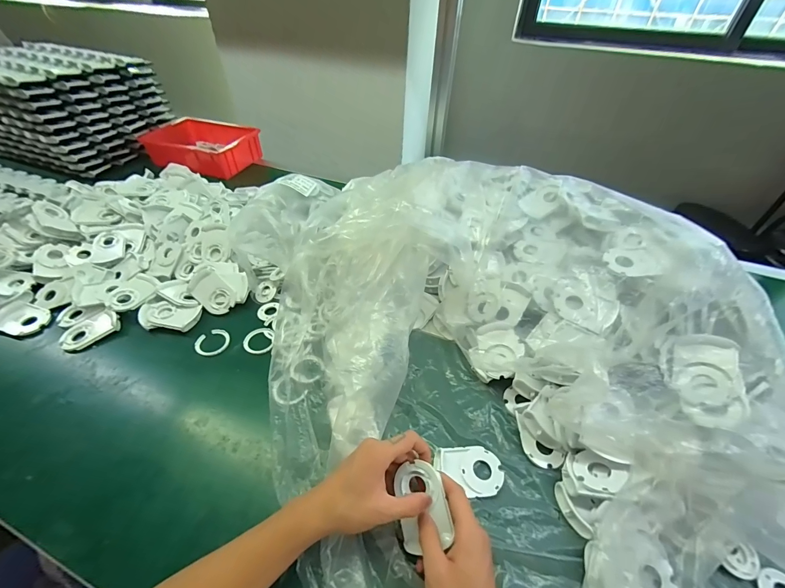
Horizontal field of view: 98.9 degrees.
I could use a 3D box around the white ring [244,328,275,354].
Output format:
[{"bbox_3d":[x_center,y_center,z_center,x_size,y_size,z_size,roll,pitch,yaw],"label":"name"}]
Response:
[{"bbox_3d":[-0.223,0.078,0.564,0.046,0.004,0.051,4,51,-14],"label":"white ring"}]

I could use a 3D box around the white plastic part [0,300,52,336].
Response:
[{"bbox_3d":[-0.634,0.039,0.572,0.082,0.016,0.061,14,44,12],"label":"white plastic part"}]

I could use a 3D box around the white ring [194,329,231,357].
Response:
[{"bbox_3d":[-0.297,0.079,0.554,0.053,0.004,0.050,1,43,-1],"label":"white ring"}]

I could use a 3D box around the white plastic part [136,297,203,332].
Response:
[{"bbox_3d":[-0.383,0.037,0.574,0.096,0.015,0.059,9,44,6],"label":"white plastic part"}]

